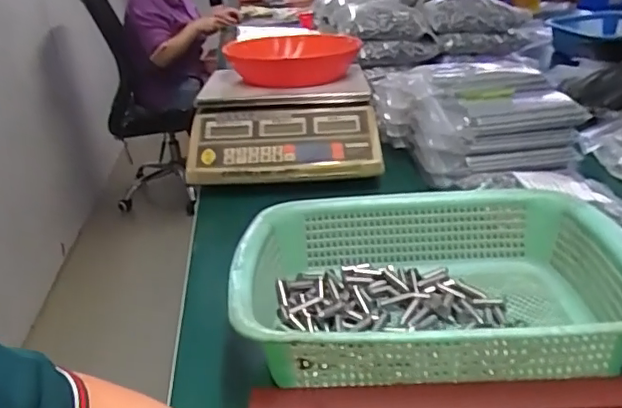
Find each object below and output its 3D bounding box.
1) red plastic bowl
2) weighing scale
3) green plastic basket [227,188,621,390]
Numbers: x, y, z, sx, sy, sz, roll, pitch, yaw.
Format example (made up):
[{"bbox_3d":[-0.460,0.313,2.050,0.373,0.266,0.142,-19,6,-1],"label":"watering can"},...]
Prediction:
[{"bbox_3d":[-0.026,-0.231,0.907,0.207,0.060,0.207,-5,25,2],"label":"red plastic bowl"},{"bbox_3d":[-0.036,-0.117,0.849,0.254,0.118,0.258,-5,25,2],"label":"weighing scale"},{"bbox_3d":[0.094,0.065,0.462,0.288,0.086,0.218,-5,25,3],"label":"green plastic basket"}]

